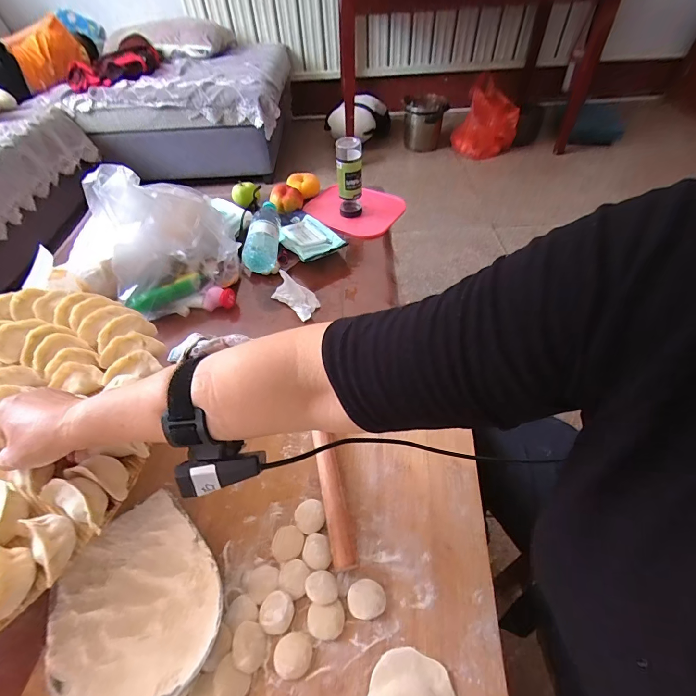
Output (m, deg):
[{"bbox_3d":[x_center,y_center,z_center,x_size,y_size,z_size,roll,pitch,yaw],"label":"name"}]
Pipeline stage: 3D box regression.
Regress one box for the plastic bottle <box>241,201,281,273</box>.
[{"bbox_3d":[-0.177,-0.256,0.784,0.063,0.054,0.219,-3,50,0],"label":"plastic bottle"}]

